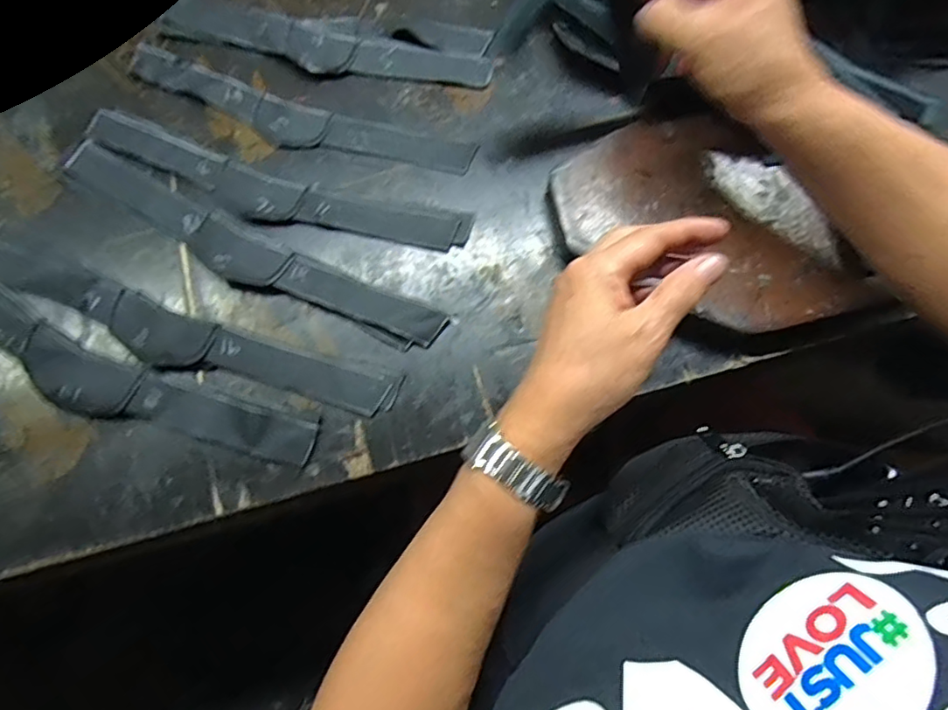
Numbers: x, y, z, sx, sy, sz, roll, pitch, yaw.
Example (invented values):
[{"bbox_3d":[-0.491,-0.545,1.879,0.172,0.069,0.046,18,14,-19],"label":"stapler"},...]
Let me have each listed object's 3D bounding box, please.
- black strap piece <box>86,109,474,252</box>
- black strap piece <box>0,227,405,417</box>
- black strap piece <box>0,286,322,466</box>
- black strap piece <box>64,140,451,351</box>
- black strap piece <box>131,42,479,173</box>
[{"bbox_3d":[-0.145,-0.119,0.393,0.281,0.008,0.048,17,75,3],"label":"black strap piece"},{"bbox_3d":[-0.198,-0.016,0.370,0.303,0.004,0.045,20,75,4],"label":"black strap piece"},{"bbox_3d":[-0.255,0.006,0.362,0.314,0.006,0.054,24,75,5],"label":"black strap piece"},{"bbox_3d":[-0.161,-0.073,0.384,0.296,0.010,0.041,26,76,5],"label":"black strap piece"},{"bbox_3d":[-0.135,-0.179,0.417,0.269,0.004,0.044,18,75,3],"label":"black strap piece"}]

